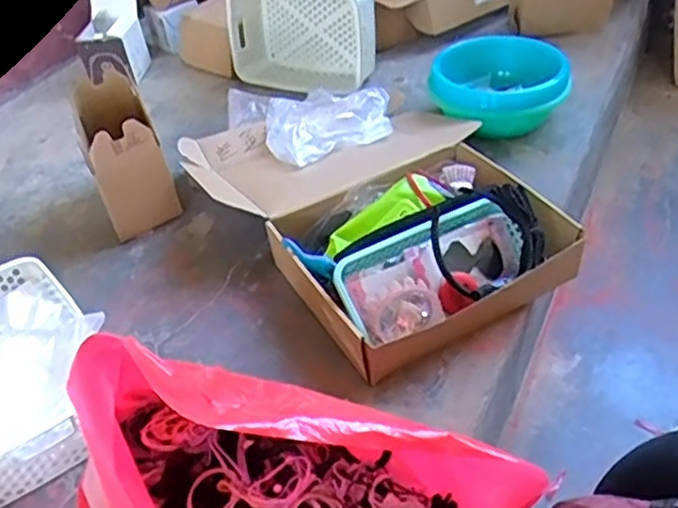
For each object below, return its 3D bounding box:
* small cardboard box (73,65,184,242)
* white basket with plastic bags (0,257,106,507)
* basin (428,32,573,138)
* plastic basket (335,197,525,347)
[{"bbox_3d":[-0.346,-0.156,1.093,0.107,0.178,0.231,-22,43,-17],"label":"small cardboard box"},{"bbox_3d":[-0.388,0.122,0.793,0.203,0.095,0.299,-29,45,-24],"label":"white basket with plastic bags"},{"bbox_3d":[0.276,-0.295,1.212,0.193,0.123,0.212,-29,45,-24],"label":"basin"},{"bbox_3d":[0.124,0.025,0.836,0.260,0.090,0.117,-23,43,-19],"label":"plastic basket"}]

